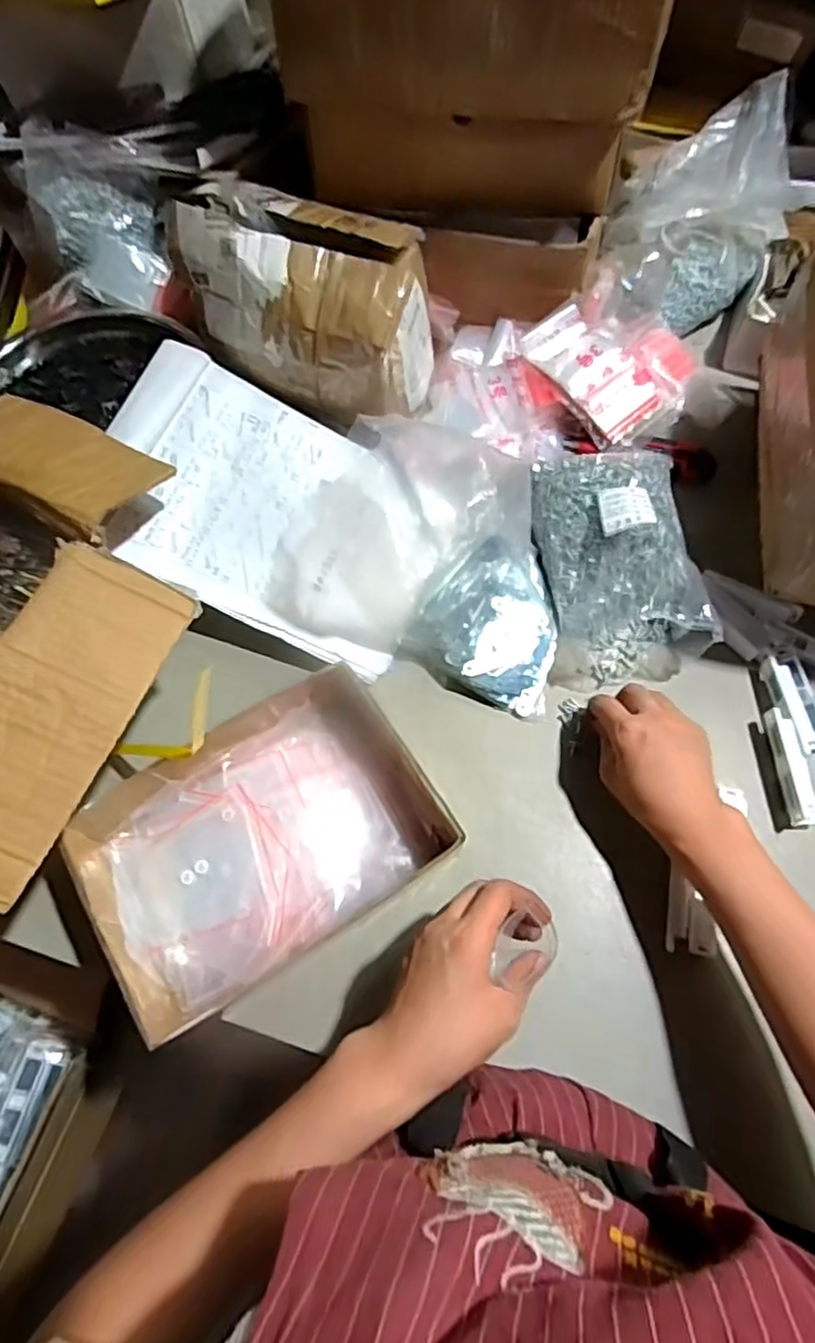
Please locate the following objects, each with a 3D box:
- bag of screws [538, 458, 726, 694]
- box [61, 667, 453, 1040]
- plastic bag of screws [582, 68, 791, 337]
[{"bbox_3d":[0.195,-0.109,0.620,0.141,0.080,0.220,-4,67,-1],"label":"bag of screws"},{"bbox_3d":[-0.111,0.130,0.528,0.254,0.076,0.183,-31,70,-12],"label":"box"},{"bbox_3d":[0.311,-0.490,0.731,0.173,0.135,0.230,23,69,10],"label":"plastic bag of screws"}]

